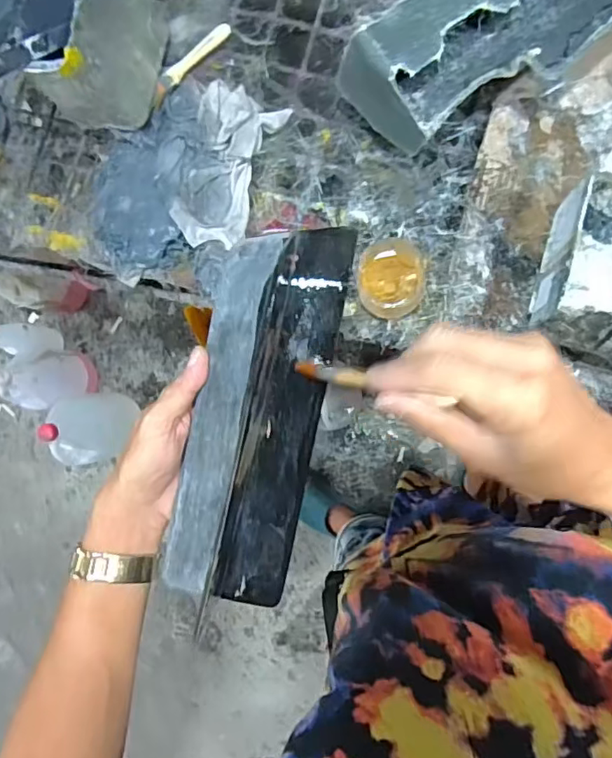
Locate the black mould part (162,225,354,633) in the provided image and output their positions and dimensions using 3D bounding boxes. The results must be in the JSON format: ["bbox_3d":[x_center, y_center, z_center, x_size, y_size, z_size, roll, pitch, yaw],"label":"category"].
[{"bbox_3d":[-0.034,0.029,0.396,0.088,0.029,0.272,14,95,9],"label":"black mould part"}]

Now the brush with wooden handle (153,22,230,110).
[{"bbox_3d":[-0.151,-0.408,0.720,0.023,0.023,0.136,45,95,7],"label":"brush with wooden handle"}]

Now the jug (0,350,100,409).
[{"bbox_3d":[-0.636,0.003,1.401,0.135,0.261,0.148,7,90,9],"label":"jug"}]

